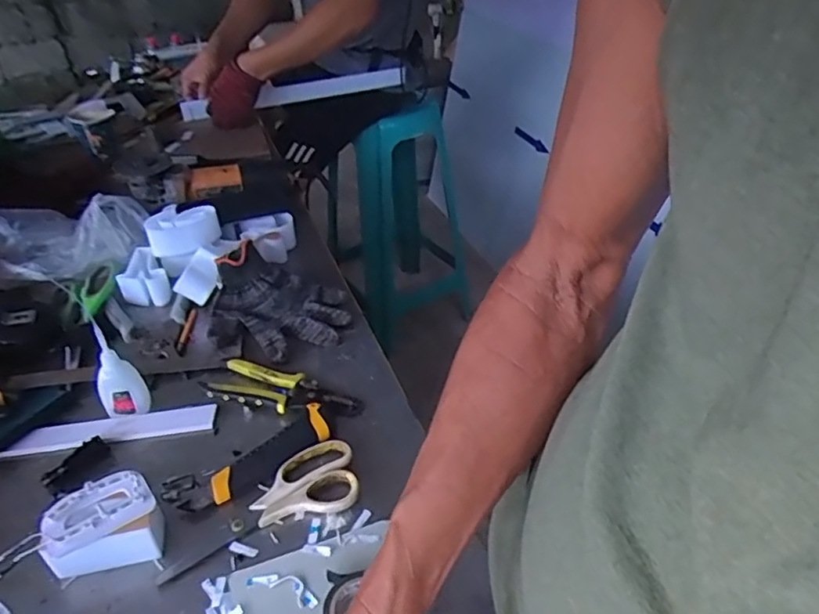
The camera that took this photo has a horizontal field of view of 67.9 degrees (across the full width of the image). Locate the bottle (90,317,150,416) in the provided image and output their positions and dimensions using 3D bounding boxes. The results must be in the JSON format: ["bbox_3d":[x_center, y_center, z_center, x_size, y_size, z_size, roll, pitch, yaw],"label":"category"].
[{"bbox_3d":[-0.301,0.065,0.620,0.043,0.111,0.030,-17,39,-18],"label":"bottle"}]

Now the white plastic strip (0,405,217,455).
[{"bbox_3d":[-0.336,0.127,0.625,0.262,0.011,0.035,-9,37,-7],"label":"white plastic strip"}]

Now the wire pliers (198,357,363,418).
[{"bbox_3d":[-0.138,0.088,0.654,0.172,0.023,0.058,7,38,13],"label":"wire pliers"}]

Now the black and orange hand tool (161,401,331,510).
[{"bbox_3d":[-0.152,0.144,0.580,0.158,0.018,0.052,-24,41,-25],"label":"black and orange hand tool"}]

